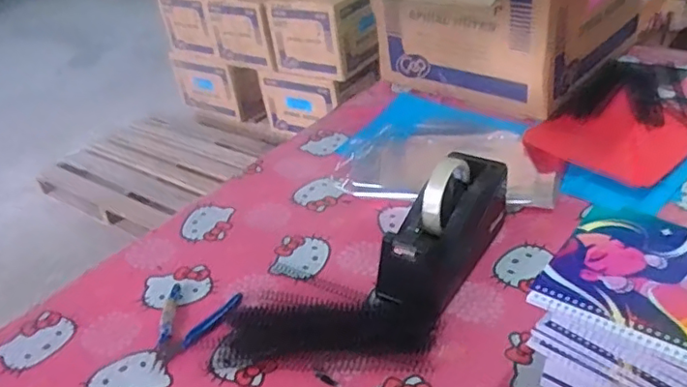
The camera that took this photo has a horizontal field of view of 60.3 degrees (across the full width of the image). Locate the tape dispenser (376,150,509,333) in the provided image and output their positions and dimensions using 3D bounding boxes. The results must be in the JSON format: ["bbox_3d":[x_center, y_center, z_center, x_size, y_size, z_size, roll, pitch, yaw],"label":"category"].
[{"bbox_3d":[0.112,0.040,0.665,0.077,0.108,0.220,17,41,30],"label":"tape dispenser"}]

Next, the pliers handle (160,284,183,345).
[{"bbox_3d":[-0.194,0.134,0.666,0.016,0.006,0.090,-7,35,0],"label":"pliers handle"}]

